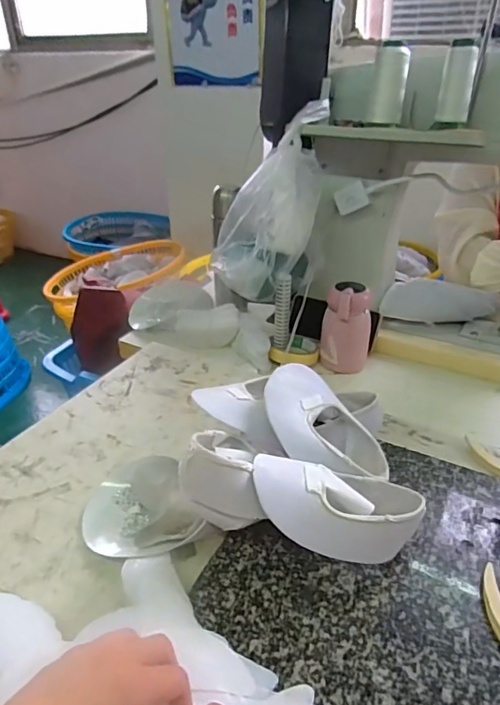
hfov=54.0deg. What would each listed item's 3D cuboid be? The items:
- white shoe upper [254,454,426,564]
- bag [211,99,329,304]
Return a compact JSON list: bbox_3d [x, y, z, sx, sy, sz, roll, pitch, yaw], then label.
[{"bbox_3d":[0.080,0.141,0.445,0.160,0.046,0.070,17,29,-11],"label":"white shoe upper"},{"bbox_3d":[0.042,-0.238,0.744,0.112,0.319,0.081,23,3,33],"label":"bag"}]

